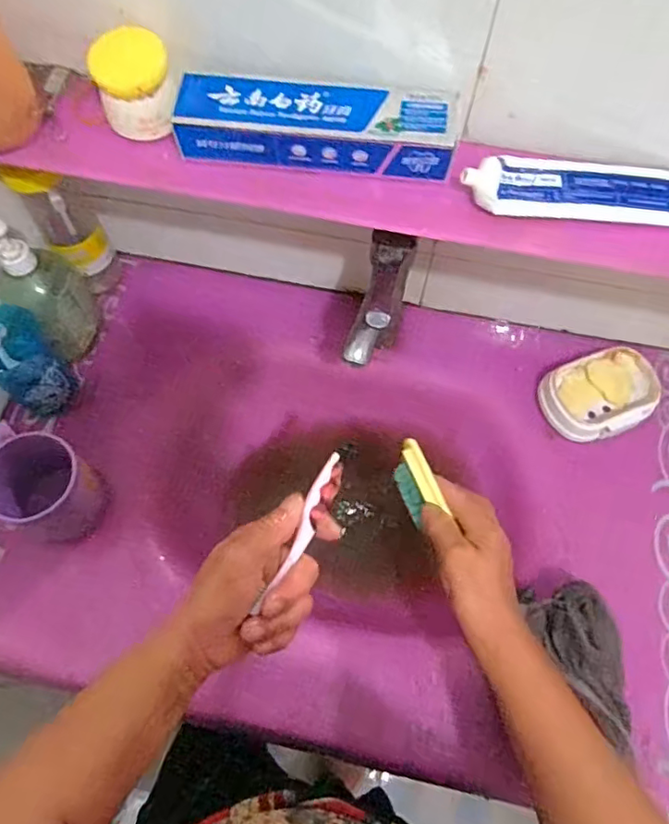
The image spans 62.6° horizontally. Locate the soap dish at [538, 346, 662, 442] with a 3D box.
[{"bbox_3d":[0.303,-0.019,0.633,0.131,0.031,0.092,-20,68,-9],"label":"soap dish"}]

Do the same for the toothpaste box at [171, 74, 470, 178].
[{"bbox_3d":[-0.012,-0.226,0.433,0.212,0.039,0.055,6,67,2],"label":"toothpaste box"}]

